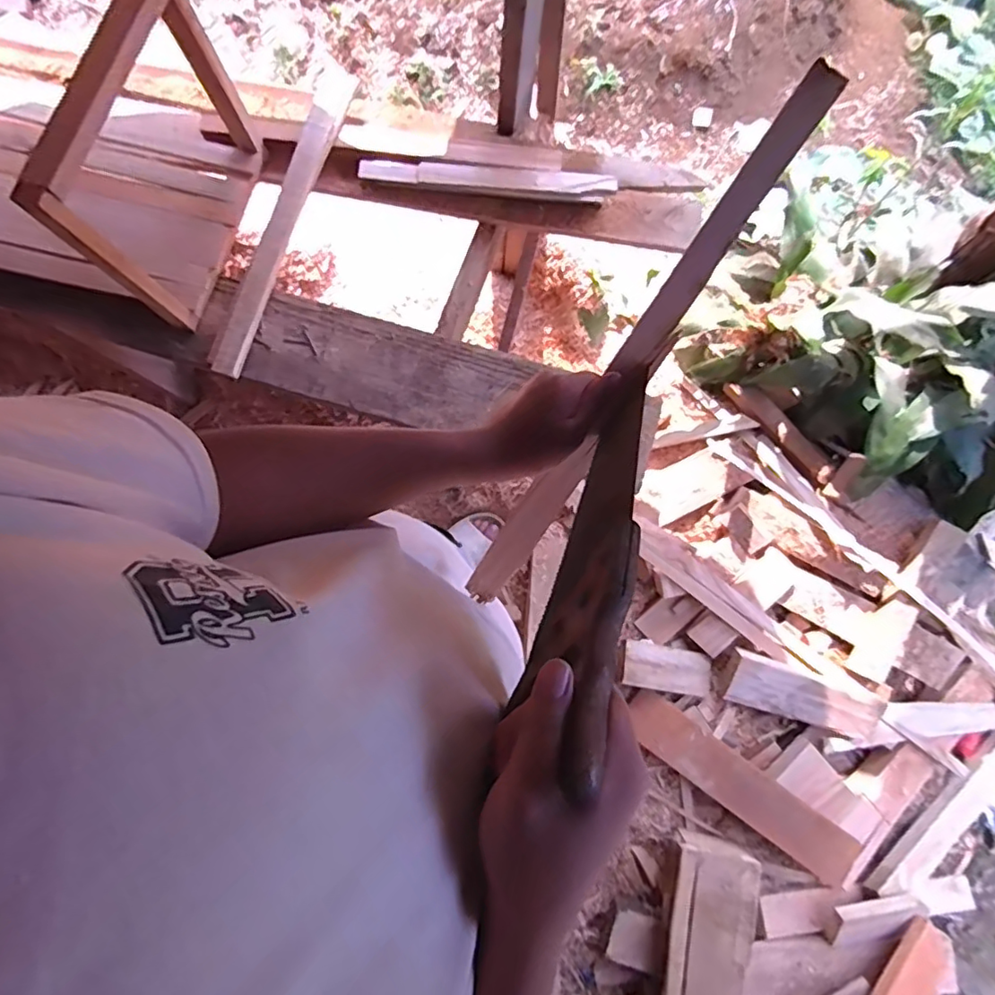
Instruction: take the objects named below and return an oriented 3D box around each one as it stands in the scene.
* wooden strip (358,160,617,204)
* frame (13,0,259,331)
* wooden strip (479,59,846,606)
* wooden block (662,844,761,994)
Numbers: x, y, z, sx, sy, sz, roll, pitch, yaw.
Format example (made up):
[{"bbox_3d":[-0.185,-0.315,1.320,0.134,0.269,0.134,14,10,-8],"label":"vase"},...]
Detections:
[{"bbox_3d":[-0.016,-0.514,0.926,0.406,0.028,0.046,4,79,1],"label":"wooden strip"},{"bbox_3d":[-0.447,-0.448,0.776,0.053,0.306,0.343,23,80,4],"label":"frame"},{"bbox_3d":[0.115,-0.108,0.505,0.034,0.014,0.514,34,107,6],"label":"wooden strip"},{"bbox_3d":[0.456,0.999,1.240,0.175,0.071,0.445,12,80,3],"label":"wooden block"}]

